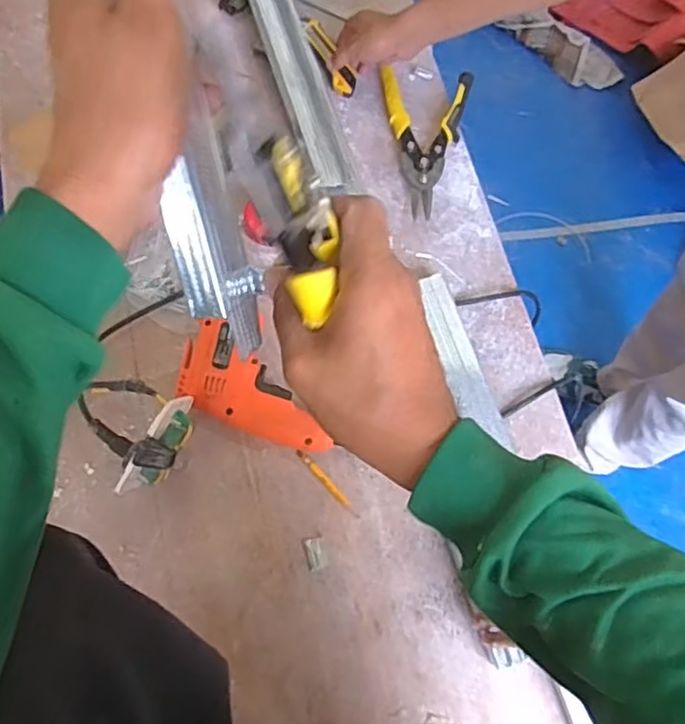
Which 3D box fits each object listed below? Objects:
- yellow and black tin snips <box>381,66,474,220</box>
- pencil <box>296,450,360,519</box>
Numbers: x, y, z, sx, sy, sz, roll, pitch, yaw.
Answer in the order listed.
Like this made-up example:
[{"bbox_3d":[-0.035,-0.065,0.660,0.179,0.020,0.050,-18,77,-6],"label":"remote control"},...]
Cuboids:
[{"bbox_3d":[0.117,-0.293,0.856,0.115,0.026,0.223,0,69,-2],"label":"yellow and black tin snips"},{"bbox_3d":[-0.016,0.136,0.718,0.010,0.007,0.098,-41,75,-15],"label":"pencil"}]

